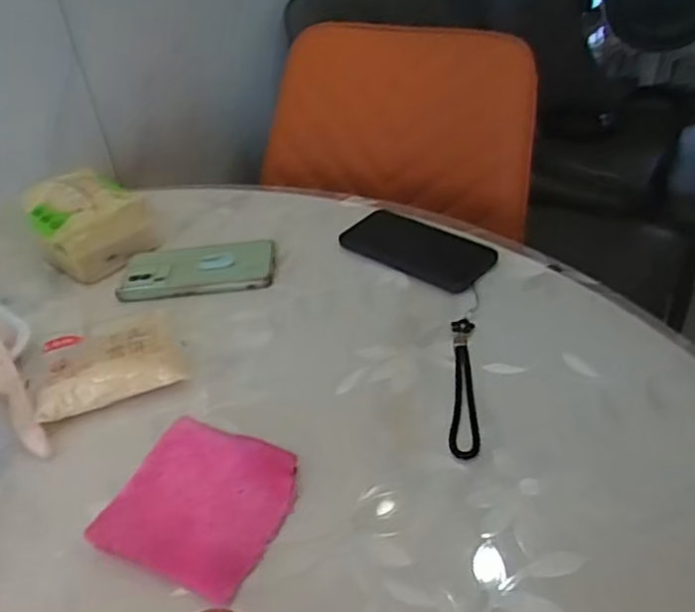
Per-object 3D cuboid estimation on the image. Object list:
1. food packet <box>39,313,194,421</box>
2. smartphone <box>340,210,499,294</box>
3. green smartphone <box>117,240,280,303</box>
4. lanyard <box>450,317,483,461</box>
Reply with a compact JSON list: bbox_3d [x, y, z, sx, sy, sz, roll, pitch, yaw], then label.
[{"bbox_3d":[-0.212,0.044,0.604,0.120,0.024,0.103,-18,41,-16],"label":"food packet"},{"bbox_3d":[0.069,-0.060,0.697,0.156,0.016,0.071,24,47,30],"label":"smartphone"},{"bbox_3d":[-0.156,-0.039,0.707,0.158,0.008,0.072,-8,39,-4],"label":"green smartphone"},{"bbox_3d":[0.095,0.061,0.557,0.022,0.006,0.148,1,40,7],"label":"lanyard"}]

